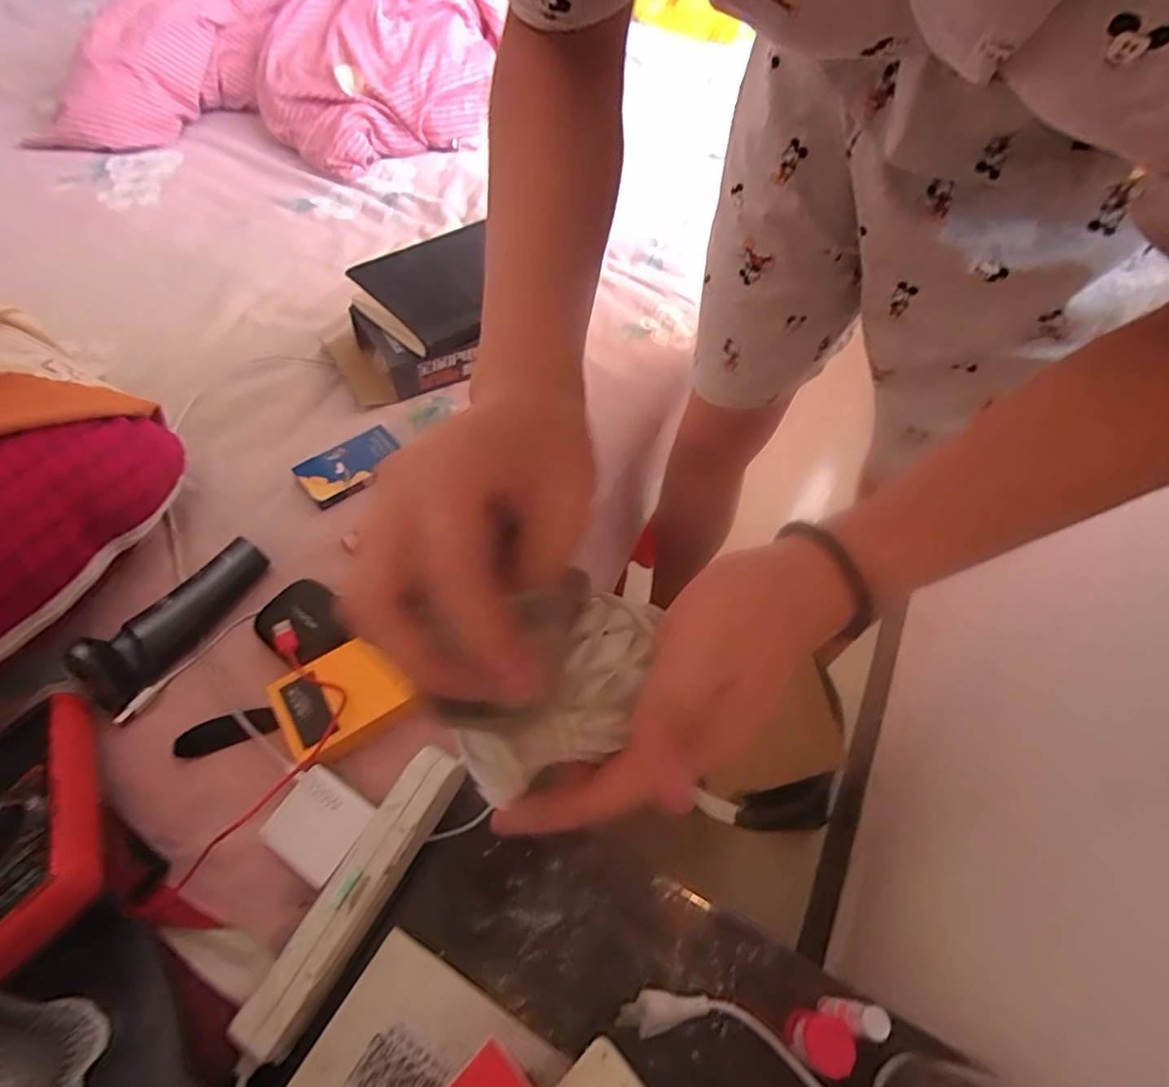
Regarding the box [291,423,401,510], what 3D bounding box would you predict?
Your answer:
[{"bbox_3d":[-0.235,-0.080,0.604,0.100,0.012,0.060,-36,66,-25],"label":"box"}]

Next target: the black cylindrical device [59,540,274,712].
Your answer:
[{"bbox_3d":[-0.335,0.057,0.489,0.050,0.040,0.159,30,59,14],"label":"black cylindrical device"}]

